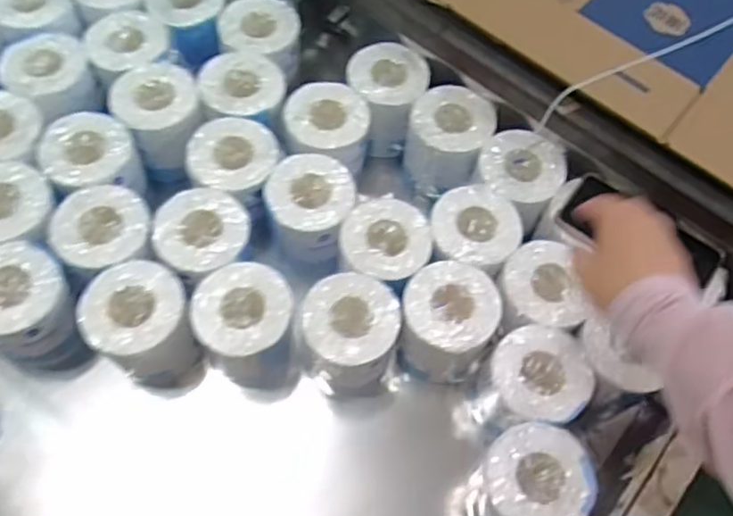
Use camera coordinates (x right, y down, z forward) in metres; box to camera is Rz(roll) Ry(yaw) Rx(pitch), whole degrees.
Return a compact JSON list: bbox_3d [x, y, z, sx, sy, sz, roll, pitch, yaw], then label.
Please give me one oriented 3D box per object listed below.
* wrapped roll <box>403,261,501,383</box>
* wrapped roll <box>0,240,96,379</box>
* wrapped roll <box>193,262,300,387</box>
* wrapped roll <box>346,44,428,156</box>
[{"bbox_3d":[0.084,0.072,0.690,0.094,0.106,0.100,2,63,-4],"label":"wrapped roll"},{"bbox_3d":[-0.350,0.058,0.688,0.099,0.132,0.090,2,63,-4],"label":"wrapped roll"},{"bbox_3d":[-0.125,0.080,0.690,0.097,0.135,0.098,-5,64,-7],"label":"wrapped roll"},{"bbox_3d":[0.024,-0.199,0.815,0.096,0.091,0.100,11,63,1],"label":"wrapped roll"}]

